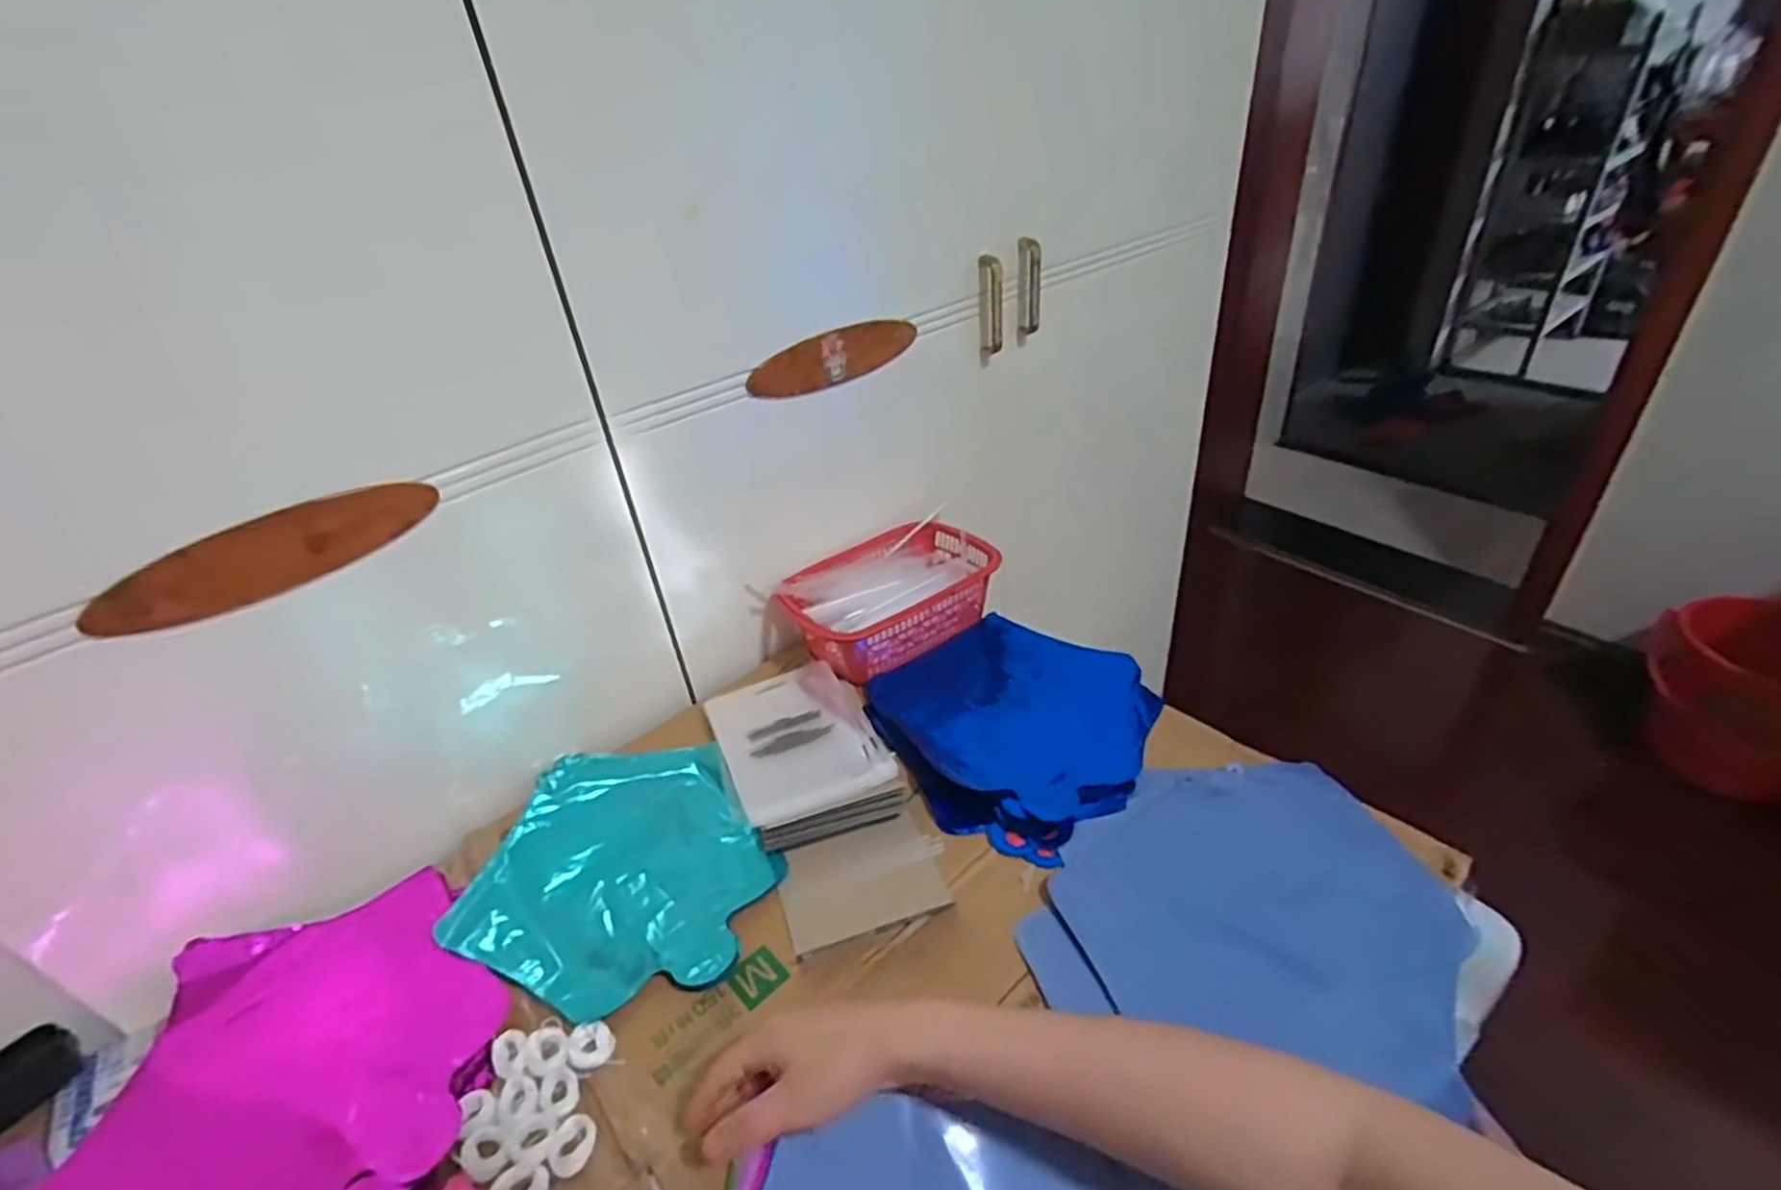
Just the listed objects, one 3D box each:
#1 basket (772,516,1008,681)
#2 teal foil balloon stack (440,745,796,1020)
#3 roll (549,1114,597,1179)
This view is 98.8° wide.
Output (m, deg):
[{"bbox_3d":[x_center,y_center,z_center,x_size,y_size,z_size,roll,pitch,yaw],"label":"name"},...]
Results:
[{"bbox_3d":[0.000,0.005,0.783,0.218,0.067,0.141,-30,41,-32],"label":"basket"},{"bbox_3d":[-0.203,0.200,0.584,0.232,0.012,0.211,10,37,21],"label":"teal foil balloon stack"},{"bbox_3d":[-0.178,0.310,0.430,0.022,0.006,0.029,-9,34,-4],"label":"roll"}]

